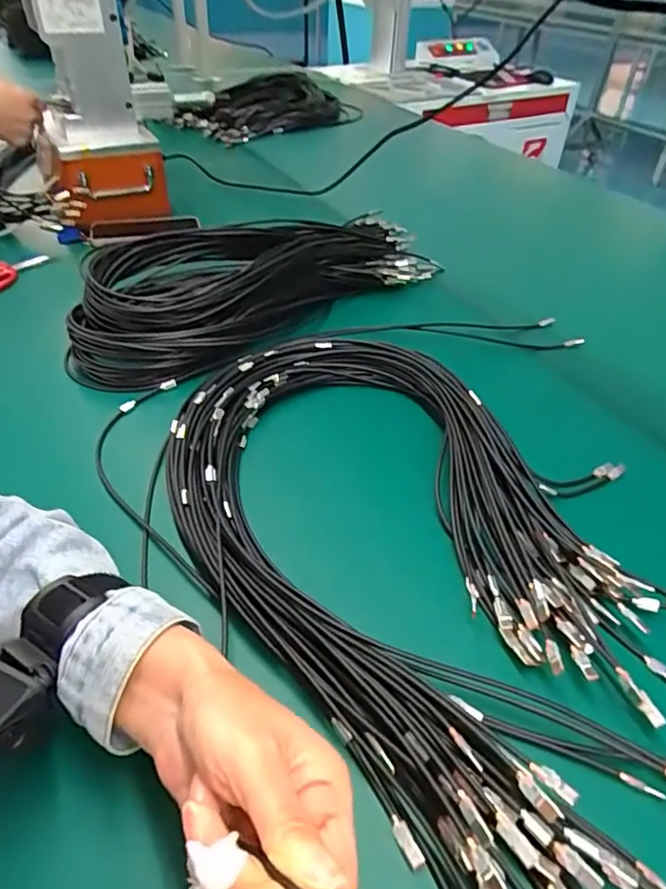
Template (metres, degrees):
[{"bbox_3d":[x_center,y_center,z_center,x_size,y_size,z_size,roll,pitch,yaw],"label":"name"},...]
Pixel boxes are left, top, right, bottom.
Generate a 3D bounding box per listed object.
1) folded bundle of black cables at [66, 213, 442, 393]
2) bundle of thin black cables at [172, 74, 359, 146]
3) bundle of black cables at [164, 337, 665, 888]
[{"bbox_3d":[-0.086,-0.218,0.703,0.507,0.066,0.213,-28,50,-29],"label":"folded bundle of black cables"},{"bbox_3d":[-0.141,-0.868,1.435,0.325,0.070,0.529,14,42,15],"label":"bundle of thin black cables"},{"bbox_3d":[0.070,0.063,0.438,0.323,0.062,0.518,-27,48,-29],"label":"bundle of black cables"}]

